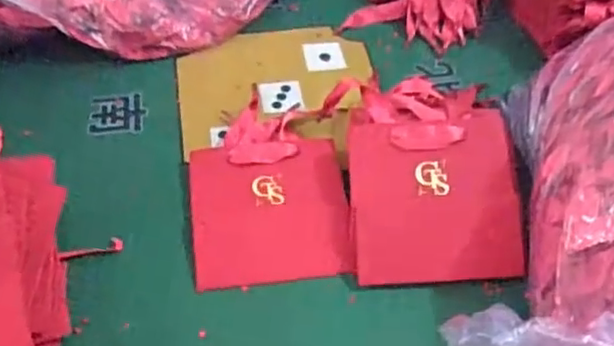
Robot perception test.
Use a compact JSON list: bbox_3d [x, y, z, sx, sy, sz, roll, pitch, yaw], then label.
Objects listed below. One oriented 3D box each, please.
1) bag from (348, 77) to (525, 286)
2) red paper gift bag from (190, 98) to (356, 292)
[{"bbox_3d":[0.110,-0.007,0.578,0.145,0.063,0.210,2,50,-2],"label":"bag"},{"bbox_3d":[-0.036,0.013,0.588,0.136,0.021,0.185,-4,51,-7],"label":"red paper gift bag"}]

